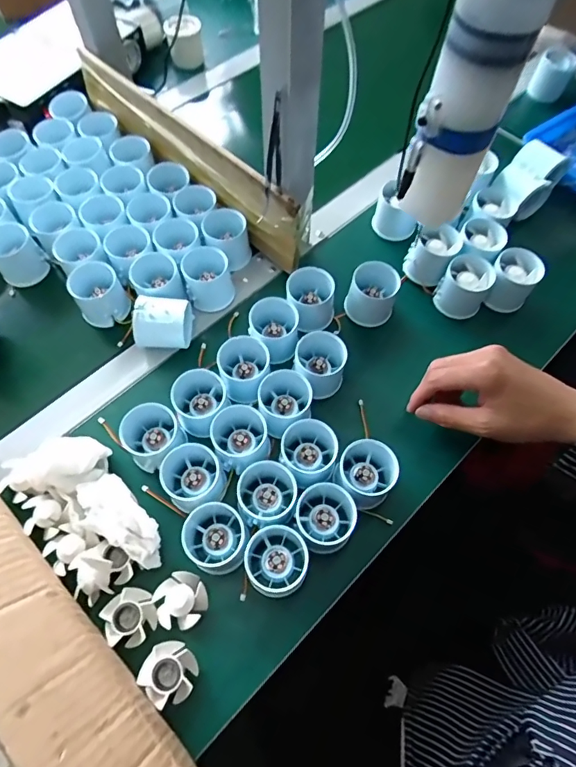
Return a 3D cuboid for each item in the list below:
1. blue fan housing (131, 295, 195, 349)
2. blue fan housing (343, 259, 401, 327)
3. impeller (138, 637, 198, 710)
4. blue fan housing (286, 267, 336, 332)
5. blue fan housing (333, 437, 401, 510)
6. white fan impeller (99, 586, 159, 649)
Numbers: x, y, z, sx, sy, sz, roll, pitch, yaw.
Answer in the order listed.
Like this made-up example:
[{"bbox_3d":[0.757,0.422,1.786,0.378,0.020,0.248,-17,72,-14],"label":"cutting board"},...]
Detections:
[{"bbox_3d":[-0.132,-0.062,0.499,0.053,0.057,0.049,0,63,0],"label":"blue fan housing"},{"bbox_3d":[0.093,-0.098,0.517,0.050,0.056,0.050,0,63,0],"label":"blue fan housing"},{"bbox_3d":[-0.095,0.232,0.372,0.040,0.016,0.042,0,63,0],"label":"impeller"},{"bbox_3d":[0.025,-0.092,0.508,0.050,0.045,0.055,1,63,1],"label":"blue fan housing"},{"bbox_3d":[0.074,0.082,0.434,0.055,0.044,0.051,0,63,0],"label":"blue fan housing"},{"bbox_3d":[-0.131,0.195,0.388,0.041,0.014,0.043,0,63,0],"label":"white fan impeller"}]

